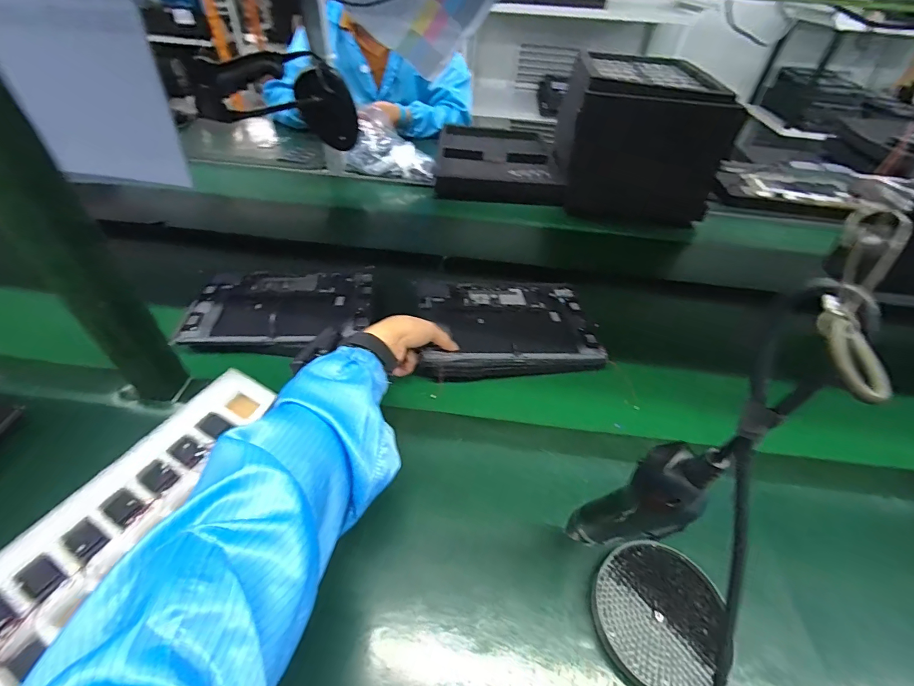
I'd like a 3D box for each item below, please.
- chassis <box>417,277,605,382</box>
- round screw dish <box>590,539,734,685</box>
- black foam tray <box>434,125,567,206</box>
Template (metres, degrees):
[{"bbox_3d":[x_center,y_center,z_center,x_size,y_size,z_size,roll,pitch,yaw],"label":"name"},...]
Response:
[{"bbox_3d":[0.072,-0.030,0.596,0.254,0.035,0.192,-4,44,-8],"label":"chassis"},{"bbox_3d":[0.175,0.238,0.360,0.107,0.022,0.111,11,44,7],"label":"round screw dish"},{"bbox_3d":[0.102,-0.447,1.024,0.292,0.055,0.366,3,44,-1],"label":"black foam tray"}]

